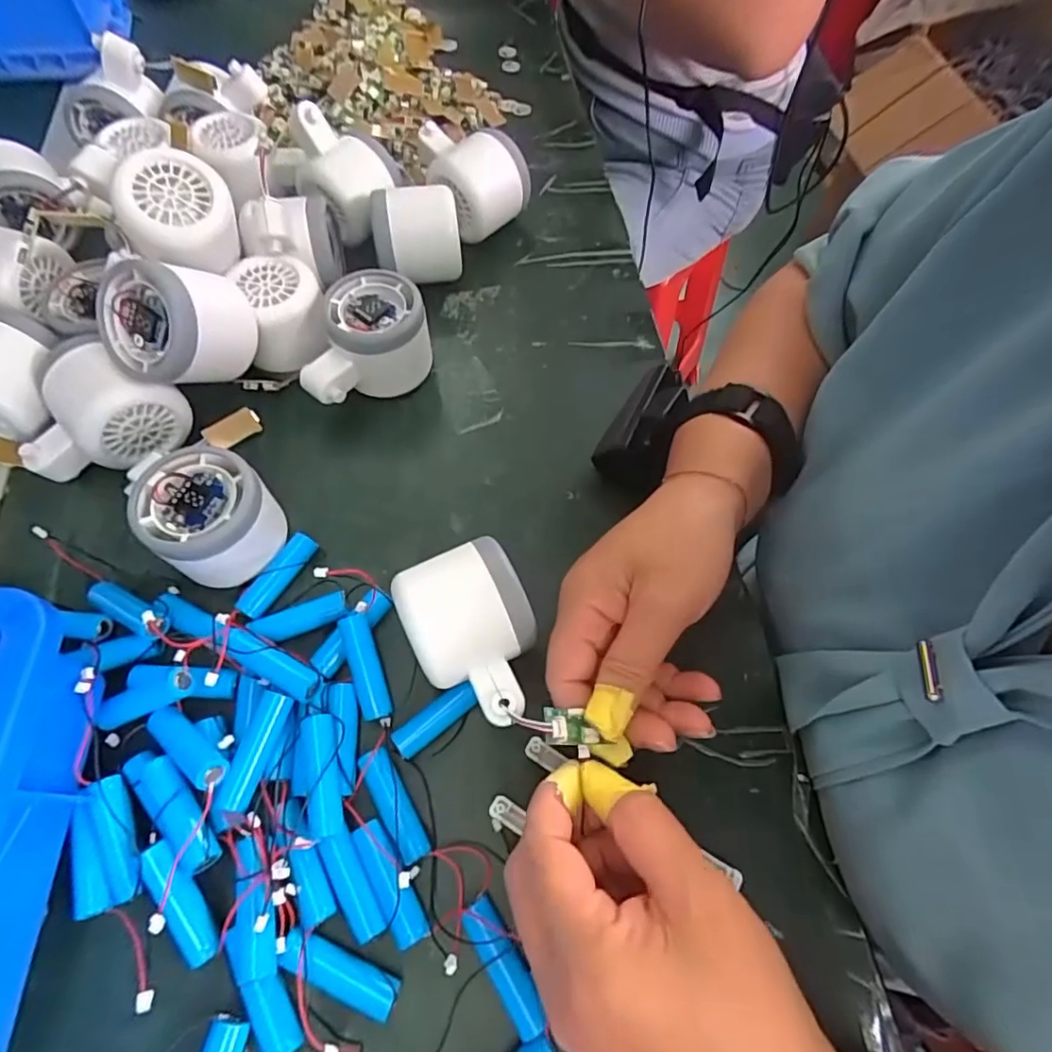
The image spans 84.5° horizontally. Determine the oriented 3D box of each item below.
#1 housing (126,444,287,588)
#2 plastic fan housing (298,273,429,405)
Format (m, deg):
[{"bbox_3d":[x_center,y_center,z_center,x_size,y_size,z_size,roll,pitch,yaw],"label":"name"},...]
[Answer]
[{"bbox_3d":[-0.161,-0.005,0.297,0.059,0.048,0.057,1,63,-2],"label":"housing"},{"bbox_3d":[-0.093,-0.106,0.353,0.061,0.051,0.081,18,64,6],"label":"plastic fan housing"}]

